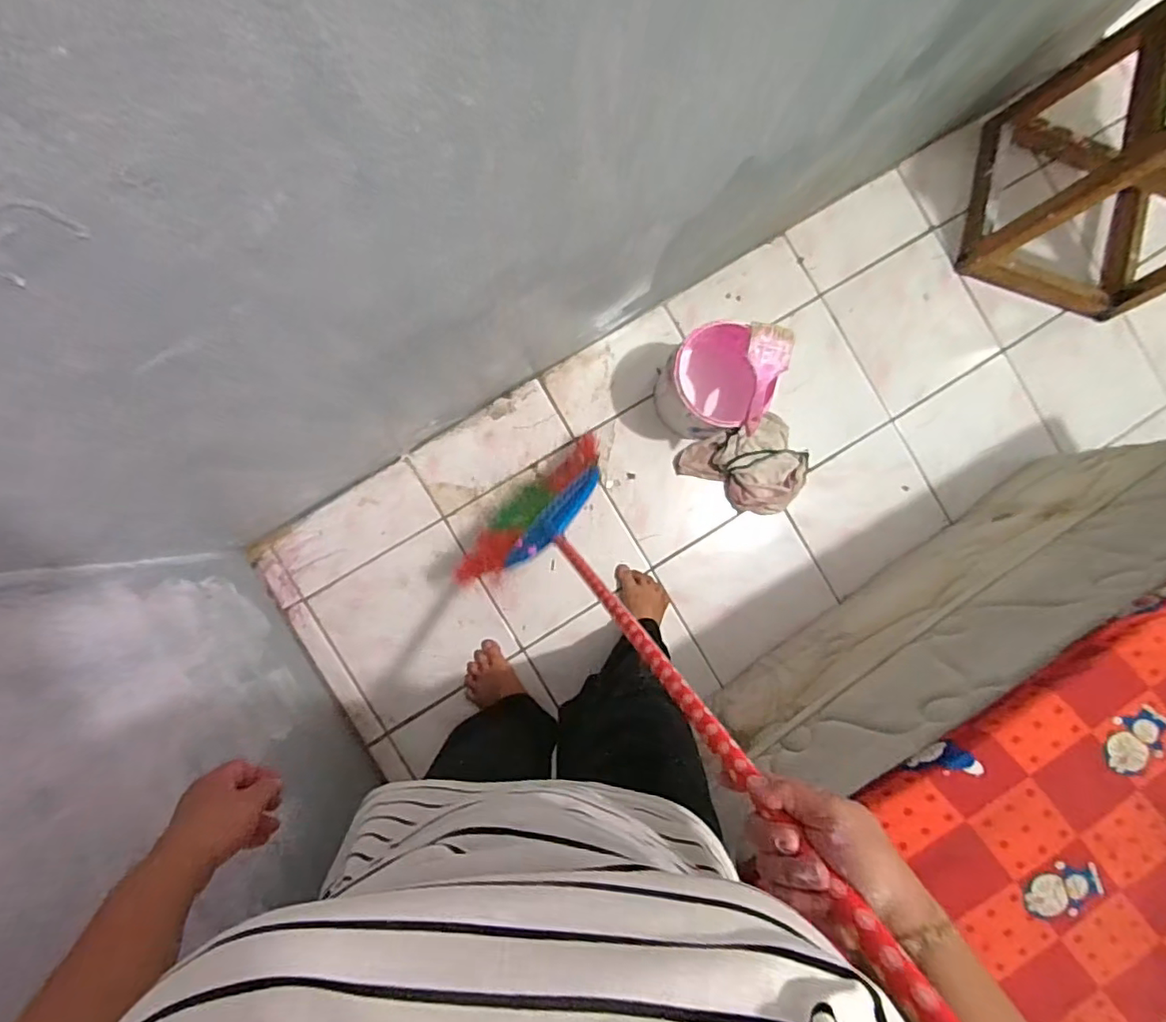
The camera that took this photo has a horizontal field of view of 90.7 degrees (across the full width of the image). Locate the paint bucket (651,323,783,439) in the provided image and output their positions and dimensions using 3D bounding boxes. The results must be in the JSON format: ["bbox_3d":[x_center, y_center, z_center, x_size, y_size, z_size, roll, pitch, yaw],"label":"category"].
[{"bbox_3d":[0.222,-0.223,1.028,0.151,0.180,0.171,-27,91,-6],"label":"paint bucket"}]

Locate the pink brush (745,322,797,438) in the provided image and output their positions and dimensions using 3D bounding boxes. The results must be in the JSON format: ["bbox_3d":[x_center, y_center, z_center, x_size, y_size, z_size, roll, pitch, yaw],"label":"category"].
[{"bbox_3d":[0.303,-0.215,0.937,0.066,0.025,0.181,6,88,-6],"label":"pink brush"}]

